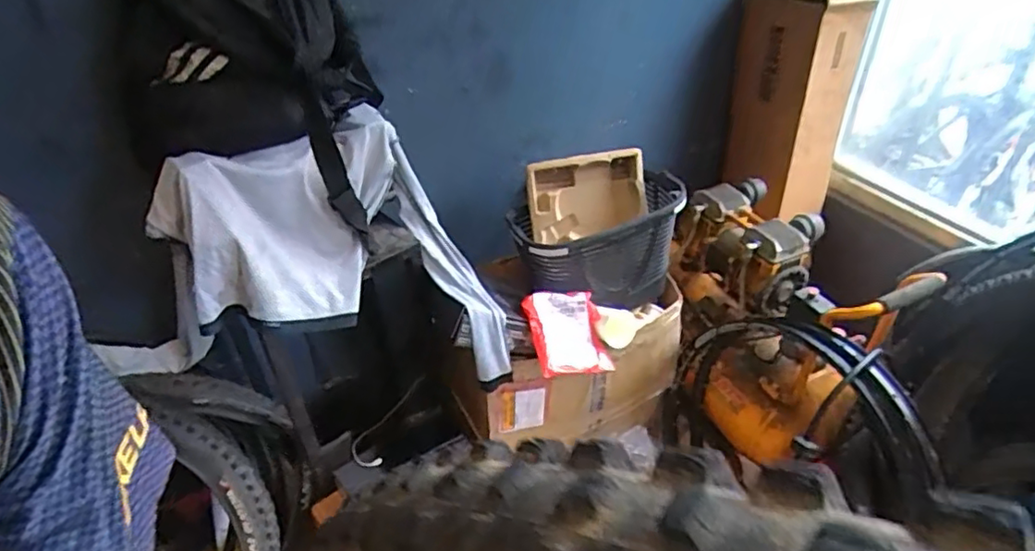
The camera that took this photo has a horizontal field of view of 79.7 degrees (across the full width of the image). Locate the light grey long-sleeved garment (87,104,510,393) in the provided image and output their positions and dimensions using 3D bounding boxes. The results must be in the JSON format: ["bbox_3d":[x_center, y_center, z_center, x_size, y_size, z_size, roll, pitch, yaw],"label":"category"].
[{"bbox_3d":[-0.310,-0.021,0.984,0.522,0.384,0.255,-12,40,-11],"label":"light grey long-sleeved garment"}]

